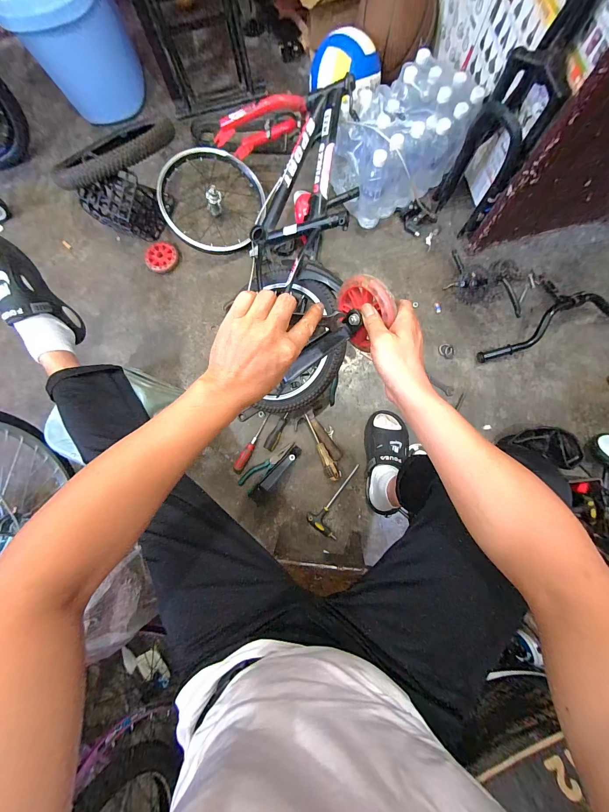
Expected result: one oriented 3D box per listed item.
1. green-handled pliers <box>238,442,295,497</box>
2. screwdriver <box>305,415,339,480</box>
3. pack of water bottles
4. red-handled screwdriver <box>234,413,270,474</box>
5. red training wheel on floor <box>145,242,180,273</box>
[{"bbox_3d":[-0.111,0.168,0.869,0.055,0.009,0.192,41,88,7],"label":"green-handled pliers"},{"bbox_3d":[0.048,0.117,0.855,0.036,0.034,0.197,-22,82,0],"label":"screwdriver"},{"bbox_3d":[0.267,-0.742,0.872,0.364,0.216,0.231,-29,82,0],"label":"pack of water bottles"},{"bbox_3d":[-0.152,0.110,0.886,0.027,0.033,0.189,27,74,6],"label":"red-handled screwdriver"},{"bbox_3d":[-0.464,-0.481,0.982,0.103,0.029,0.092,-40,82,-1],"label":"red training wheel on floor"}]

